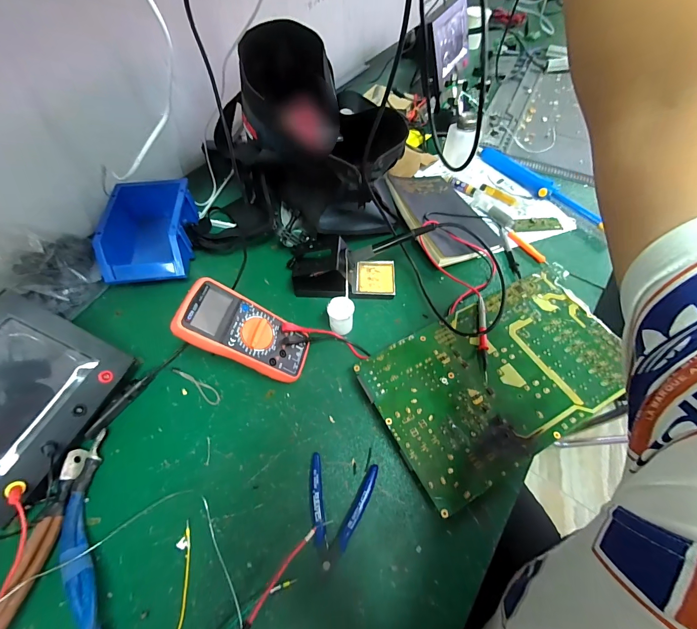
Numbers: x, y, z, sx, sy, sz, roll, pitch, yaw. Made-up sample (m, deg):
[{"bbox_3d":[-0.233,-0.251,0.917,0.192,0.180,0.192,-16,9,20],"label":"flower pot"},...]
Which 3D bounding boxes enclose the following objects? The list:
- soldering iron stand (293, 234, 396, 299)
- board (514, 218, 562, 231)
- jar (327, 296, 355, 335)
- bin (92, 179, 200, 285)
[{"bbox_3d":[-0.009,-0.064,0.509,0.166,0.069,0.085,1,58,1],"label":"soldering iron stand"},{"bbox_3d":[0.341,-0.164,0.593,0.076,0.010,0.035,3,57,17],"label":"board"},{"bbox_3d":[-0.010,0.005,0.473,0.036,0.053,0.036,0,58,1],"label":"jar"},{"bbox_3d":[-0.325,-0.139,0.546,0.127,0.076,0.181,-8,58,-4],"label":"bin"}]

